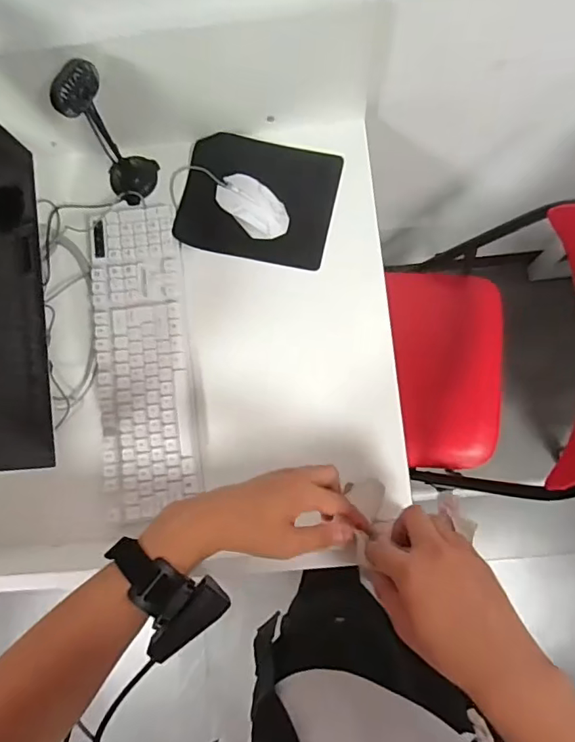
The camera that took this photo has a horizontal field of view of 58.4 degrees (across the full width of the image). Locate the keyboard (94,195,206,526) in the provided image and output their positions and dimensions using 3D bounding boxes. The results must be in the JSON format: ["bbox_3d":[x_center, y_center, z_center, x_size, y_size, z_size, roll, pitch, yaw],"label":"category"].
[{"bbox_3d":[-0.192,-0.019,0.688,0.120,0.035,0.411,-7,81,3],"label":"keyboard"}]

